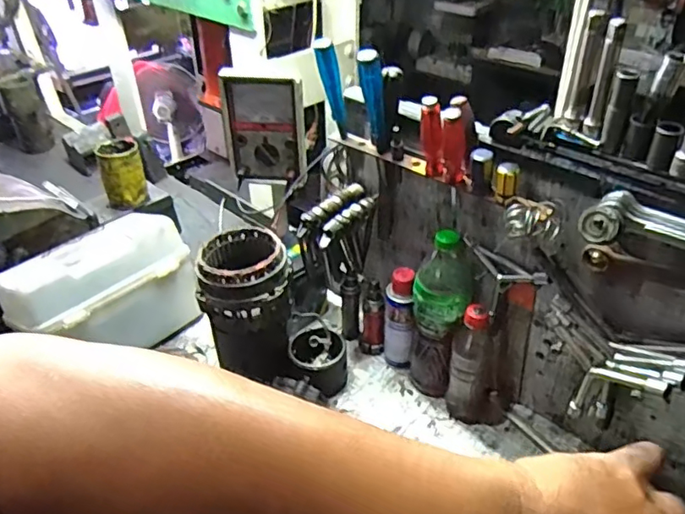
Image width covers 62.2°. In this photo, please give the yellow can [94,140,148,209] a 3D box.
[{"bbox_3d":[-0.417,-0.155,1.081,0.069,0.120,0.065,-1,37,0],"label":"yellow can"}]

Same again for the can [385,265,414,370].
[{"bbox_3d":[0.086,0.098,0.865,0.041,0.171,0.048,-1,37,0],"label":"can"}]

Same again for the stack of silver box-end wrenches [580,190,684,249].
[{"bbox_3d":[0.312,-0.020,0.525,0.165,0.028,0.049,21,42,26],"label":"stack of silver box-end wrenches"}]

